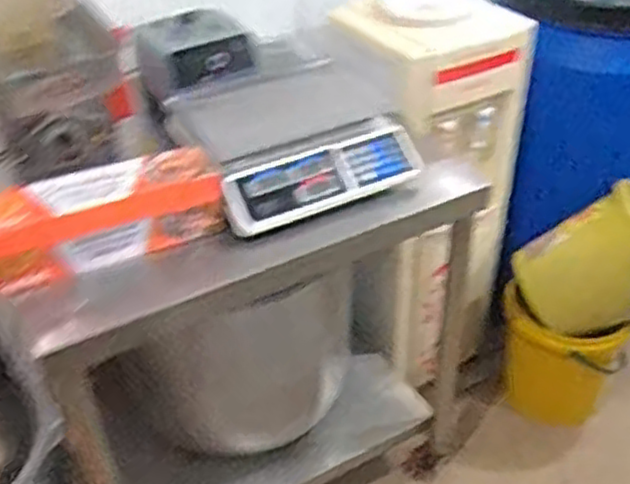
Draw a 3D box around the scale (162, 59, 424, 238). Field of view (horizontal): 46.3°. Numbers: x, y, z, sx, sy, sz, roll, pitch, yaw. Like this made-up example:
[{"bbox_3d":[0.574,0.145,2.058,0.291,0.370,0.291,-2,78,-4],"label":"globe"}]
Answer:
[{"bbox_3d":[-0.045,-0.189,1.268,0.340,0.111,0.331,-18,39,-19],"label":"scale"}]

